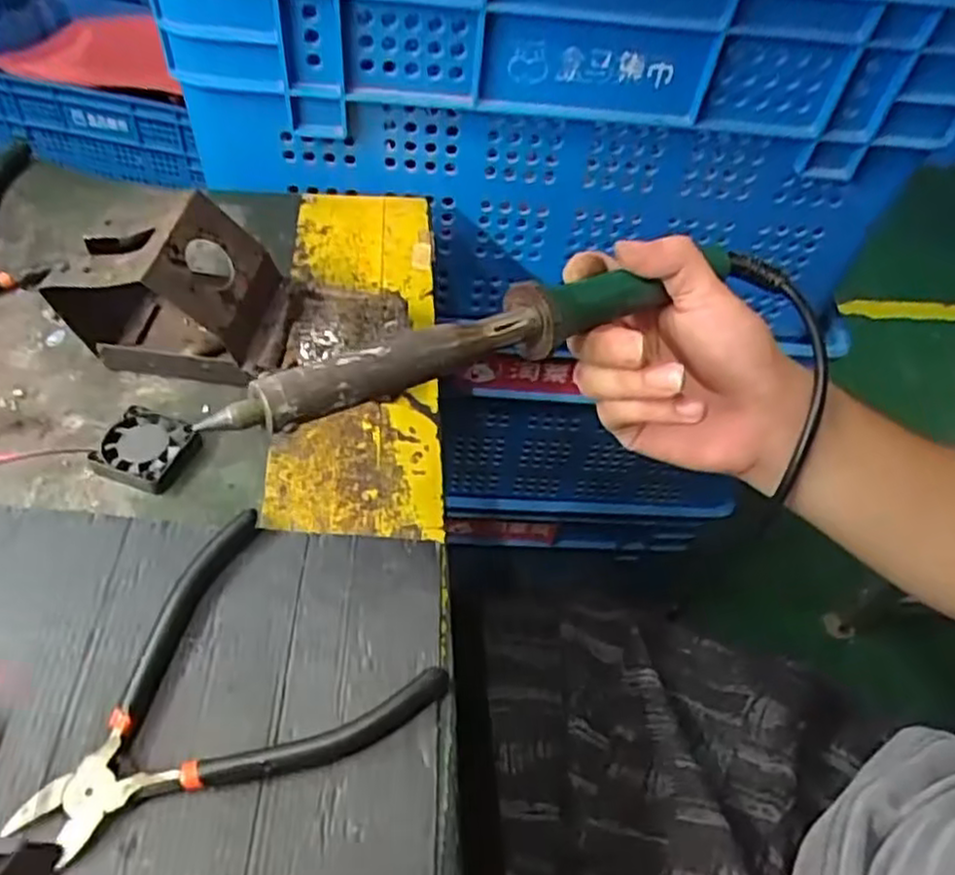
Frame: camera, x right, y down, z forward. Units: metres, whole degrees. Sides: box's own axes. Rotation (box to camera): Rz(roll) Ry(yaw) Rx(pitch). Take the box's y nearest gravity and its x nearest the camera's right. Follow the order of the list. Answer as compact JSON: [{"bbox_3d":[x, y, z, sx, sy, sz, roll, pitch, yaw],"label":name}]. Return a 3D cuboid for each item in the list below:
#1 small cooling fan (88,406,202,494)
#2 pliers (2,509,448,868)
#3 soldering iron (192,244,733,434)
[{"bbox_3d":[-0.168,0.006,0.376,0.042,0.011,0.039,22,51,11],"label":"small cooling fan"},{"bbox_3d":[-0.105,0.108,0.296,0.121,0.013,0.138,36,55,22],"label":"pliers"},{"bbox_3d":[0.016,-0.048,0.312,0.258,0.022,0.029,-22,56,-29],"label":"soldering iron"}]

